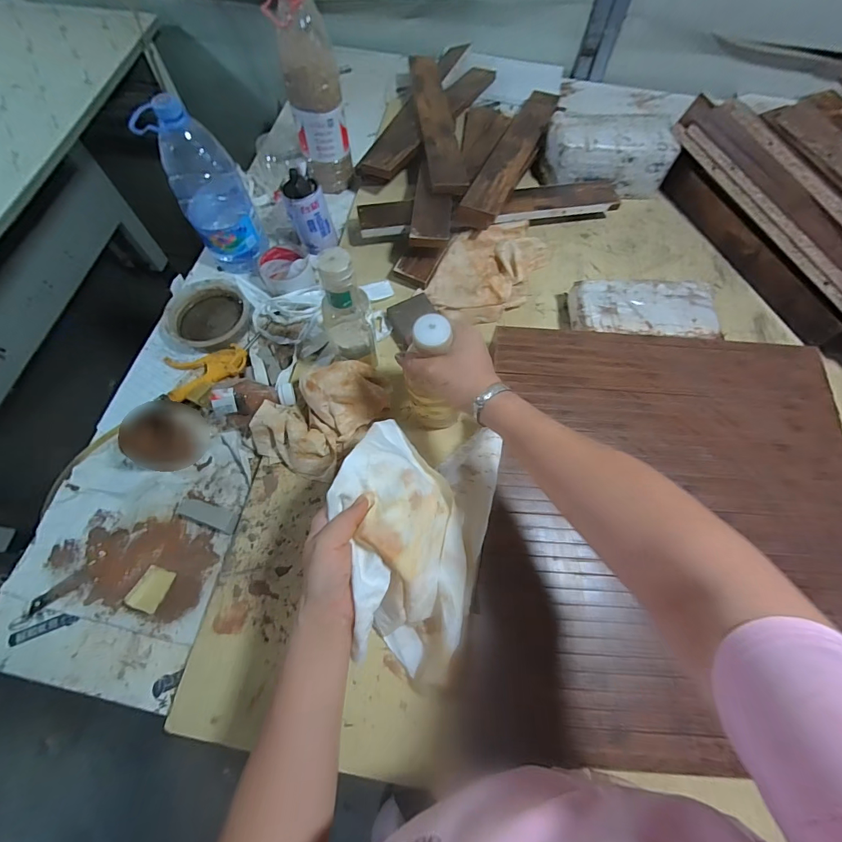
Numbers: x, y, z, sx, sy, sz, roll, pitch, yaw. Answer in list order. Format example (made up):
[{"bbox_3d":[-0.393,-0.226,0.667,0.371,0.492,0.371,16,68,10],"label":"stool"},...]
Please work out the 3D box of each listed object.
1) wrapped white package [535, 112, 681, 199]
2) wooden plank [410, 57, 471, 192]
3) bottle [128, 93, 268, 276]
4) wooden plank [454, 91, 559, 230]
[{"bbox_3d":[0.345,-0.494,0.743,0.223,0.108,0.100,1,67,-1],"label":"wrapped white package"},{"bbox_3d":[0.026,-0.593,0.764,0.066,0.018,0.468,-5,62,-2],"label":"wooden plank"},{"bbox_3d":[-0.324,-0.340,0.605,0.098,0.241,0.082,11,69,12],"label":"bottle"},{"bbox_3d":[0.171,-0.495,0.728,0.068,0.026,0.496,22,60,6],"label":"wooden plank"}]

